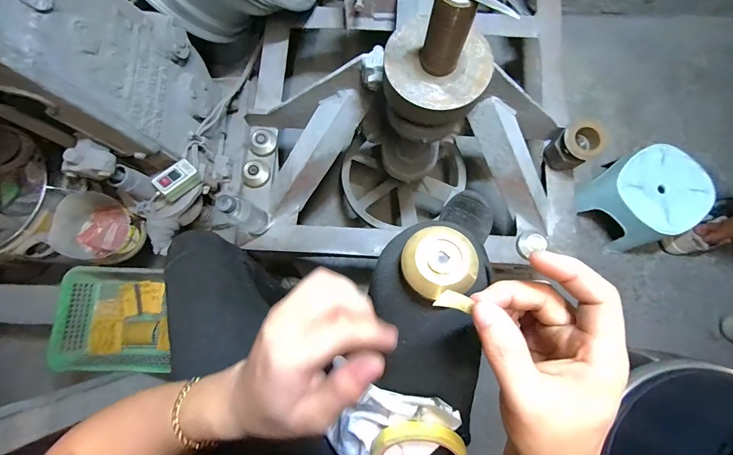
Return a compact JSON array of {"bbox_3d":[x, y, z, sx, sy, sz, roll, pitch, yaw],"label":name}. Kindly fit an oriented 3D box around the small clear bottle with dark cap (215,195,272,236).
[{"bbox_3d":[-0.230,-0.024,0.614,0.042,0.175,0.054,30,81,6],"label":"small clear bottle with dark cap"}]

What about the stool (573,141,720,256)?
[{"bbox_3d":[0.724,-0.079,0.874,0.205,0.184,0.217,-37,81,-6],"label":"stool"}]

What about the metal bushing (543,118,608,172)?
[{"bbox_3d":[0.427,-0.166,0.672,0.078,0.087,0.075,0,79,1],"label":"metal bushing"}]

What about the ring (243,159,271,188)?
[{"bbox_3d":[-0.241,-0.116,0.717,0.052,0.034,0.058,25,80,5],"label":"ring"}]

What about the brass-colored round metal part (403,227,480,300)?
[{"bbox_3d":[0.058,0.026,0.261,0.057,0.015,0.056,0,79,1],"label":"brass-colored round metal part"}]

